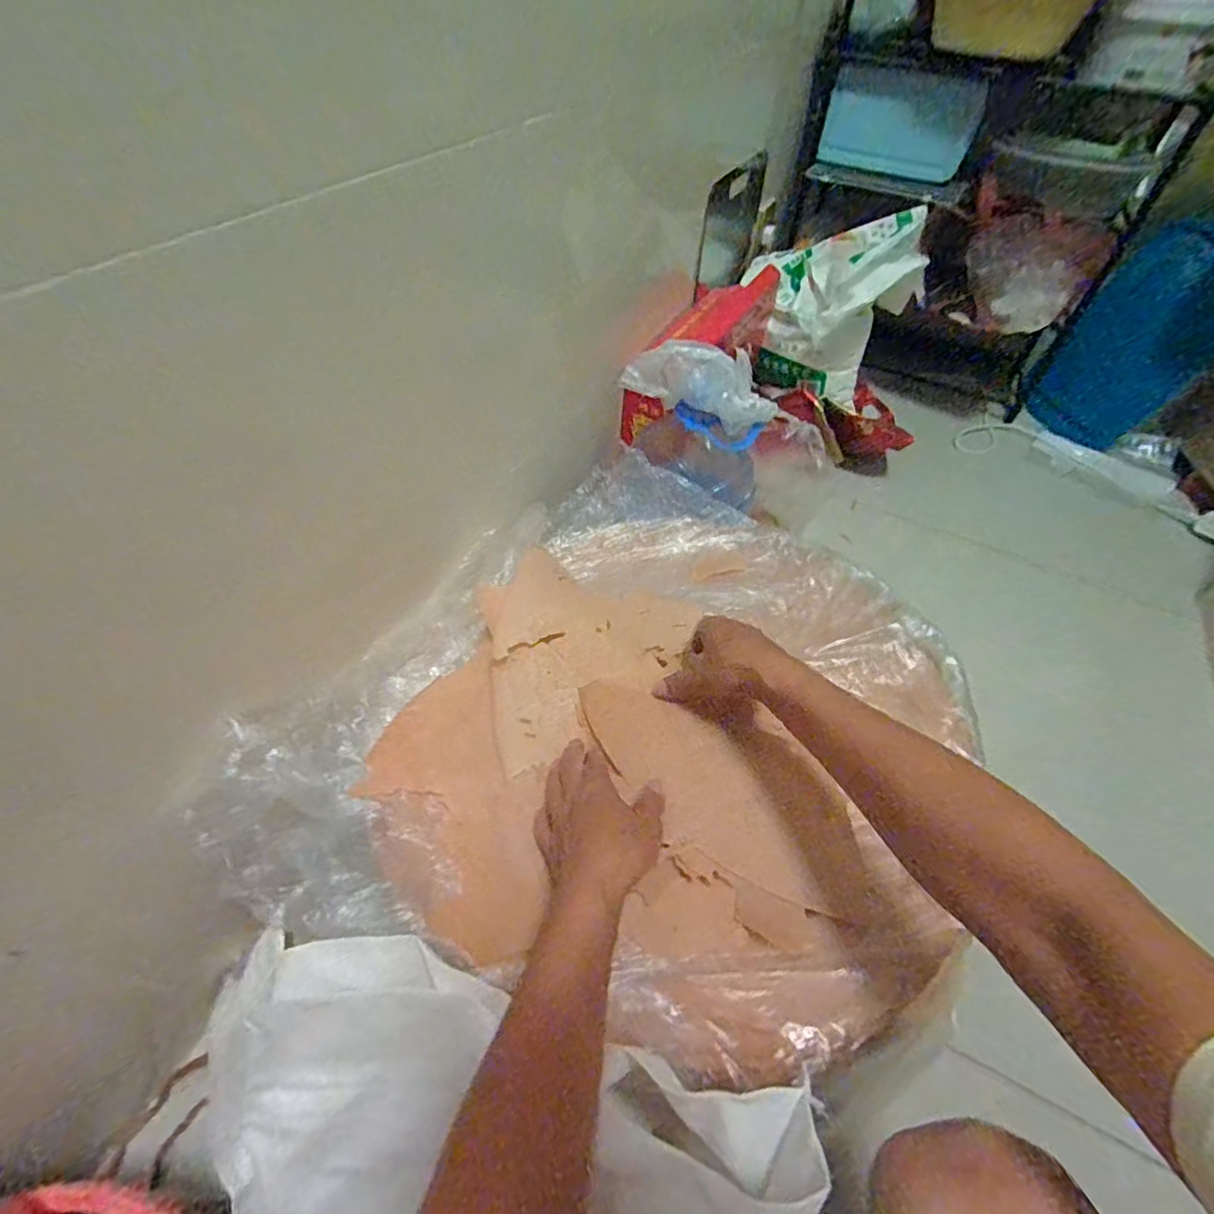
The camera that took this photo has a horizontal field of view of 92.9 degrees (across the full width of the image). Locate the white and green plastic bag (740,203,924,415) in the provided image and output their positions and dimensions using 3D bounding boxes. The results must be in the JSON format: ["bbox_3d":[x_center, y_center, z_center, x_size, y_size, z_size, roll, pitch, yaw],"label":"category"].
[{"bbox_3d":[0.406,-0.536,1.029,0.251,0.249,0.255,21,52,13],"label":"white and green plastic bag"}]

